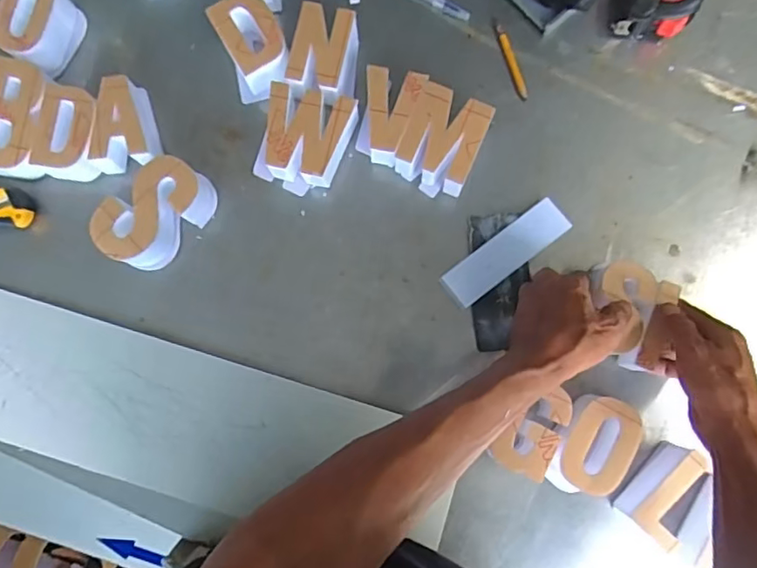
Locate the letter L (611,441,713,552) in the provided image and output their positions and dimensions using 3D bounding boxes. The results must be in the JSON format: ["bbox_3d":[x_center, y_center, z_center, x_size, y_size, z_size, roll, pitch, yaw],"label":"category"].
[{"bbox_3d":[0.259,0.189,0.512,0.050,0.046,0.084,39,86,5],"label":"letter L"}]

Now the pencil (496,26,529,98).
[{"bbox_3d":[0.138,-0.231,0.587,0.010,0.004,0.082,-18,85,-1],"label":"pencil"}]

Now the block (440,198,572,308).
[{"bbox_3d":[0.125,-0.030,0.562,0.134,0.012,0.038,-38,85,-2],"label":"block"}]

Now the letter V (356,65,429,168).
[{"bbox_3d":[0.009,-0.163,0.561,0.060,0.045,0.084,12,84,3],"label":"letter V"}]

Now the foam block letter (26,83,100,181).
[{"bbox_3d":[-0.303,-0.148,0.573,0.059,0.051,0.084,13,84,3],"label":"foam block letter"}]

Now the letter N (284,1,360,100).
[{"bbox_3d":[-0.055,-0.226,0.569,0.062,0.043,0.091,8,84,3],"label":"letter N"}]

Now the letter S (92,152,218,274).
[{"bbox_3d":[-0.217,-0.069,0.557,0.066,0.053,0.112,42,86,6],"label":"letter S"}]

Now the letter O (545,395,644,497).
[{"bbox_3d":[0.193,0.146,0.518,0.059,0.049,0.092,28,83,4],"label":"letter O"}]

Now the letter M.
[{"bbox_3d":[0.062,-0.138,0.559,0.077,0.045,0.091,24,85,4],"label":"letter M"}]

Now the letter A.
[{"bbox_3d":[-0.251,-0.156,0.570,0.063,0.052,0.089,-7,83,1],"label":"letter A"}]

